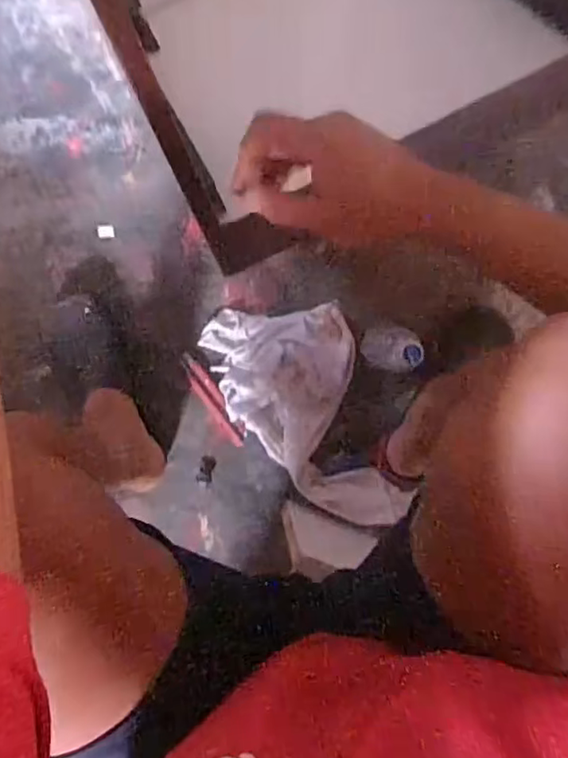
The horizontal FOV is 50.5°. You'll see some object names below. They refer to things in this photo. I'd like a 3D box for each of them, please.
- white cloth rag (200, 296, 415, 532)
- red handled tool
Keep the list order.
[{"bbox_3d":[0.038,0.055,0.849,0.191,0.031,0.352,-24,97,-2],"label":"white cloth rag"},{"bbox_3d":[-0.102,0.032,0.864,0.032,0.012,0.149,-35,97,-1],"label":"red handled tool"}]

